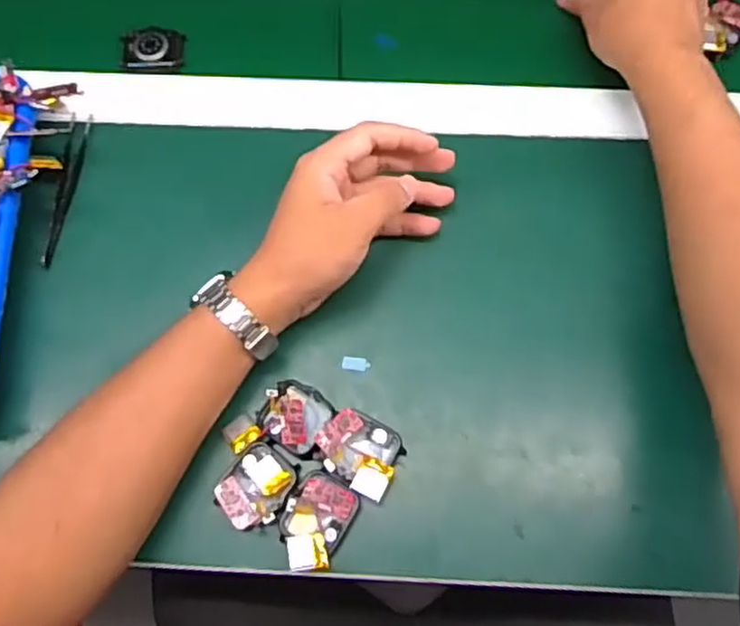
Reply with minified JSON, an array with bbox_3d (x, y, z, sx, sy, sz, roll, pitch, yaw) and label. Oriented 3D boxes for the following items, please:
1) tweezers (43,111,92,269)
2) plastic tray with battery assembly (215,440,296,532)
[{"bbox_3d":[-0.212,-0.089,0.492,0.015,0.016,0.116,3,72,2],"label":"tweezers"},{"bbox_3d":[-0.069,0.104,0.424,0.038,0.008,0.048,33,75,11],"label":"plastic tray with battery assembly"}]

